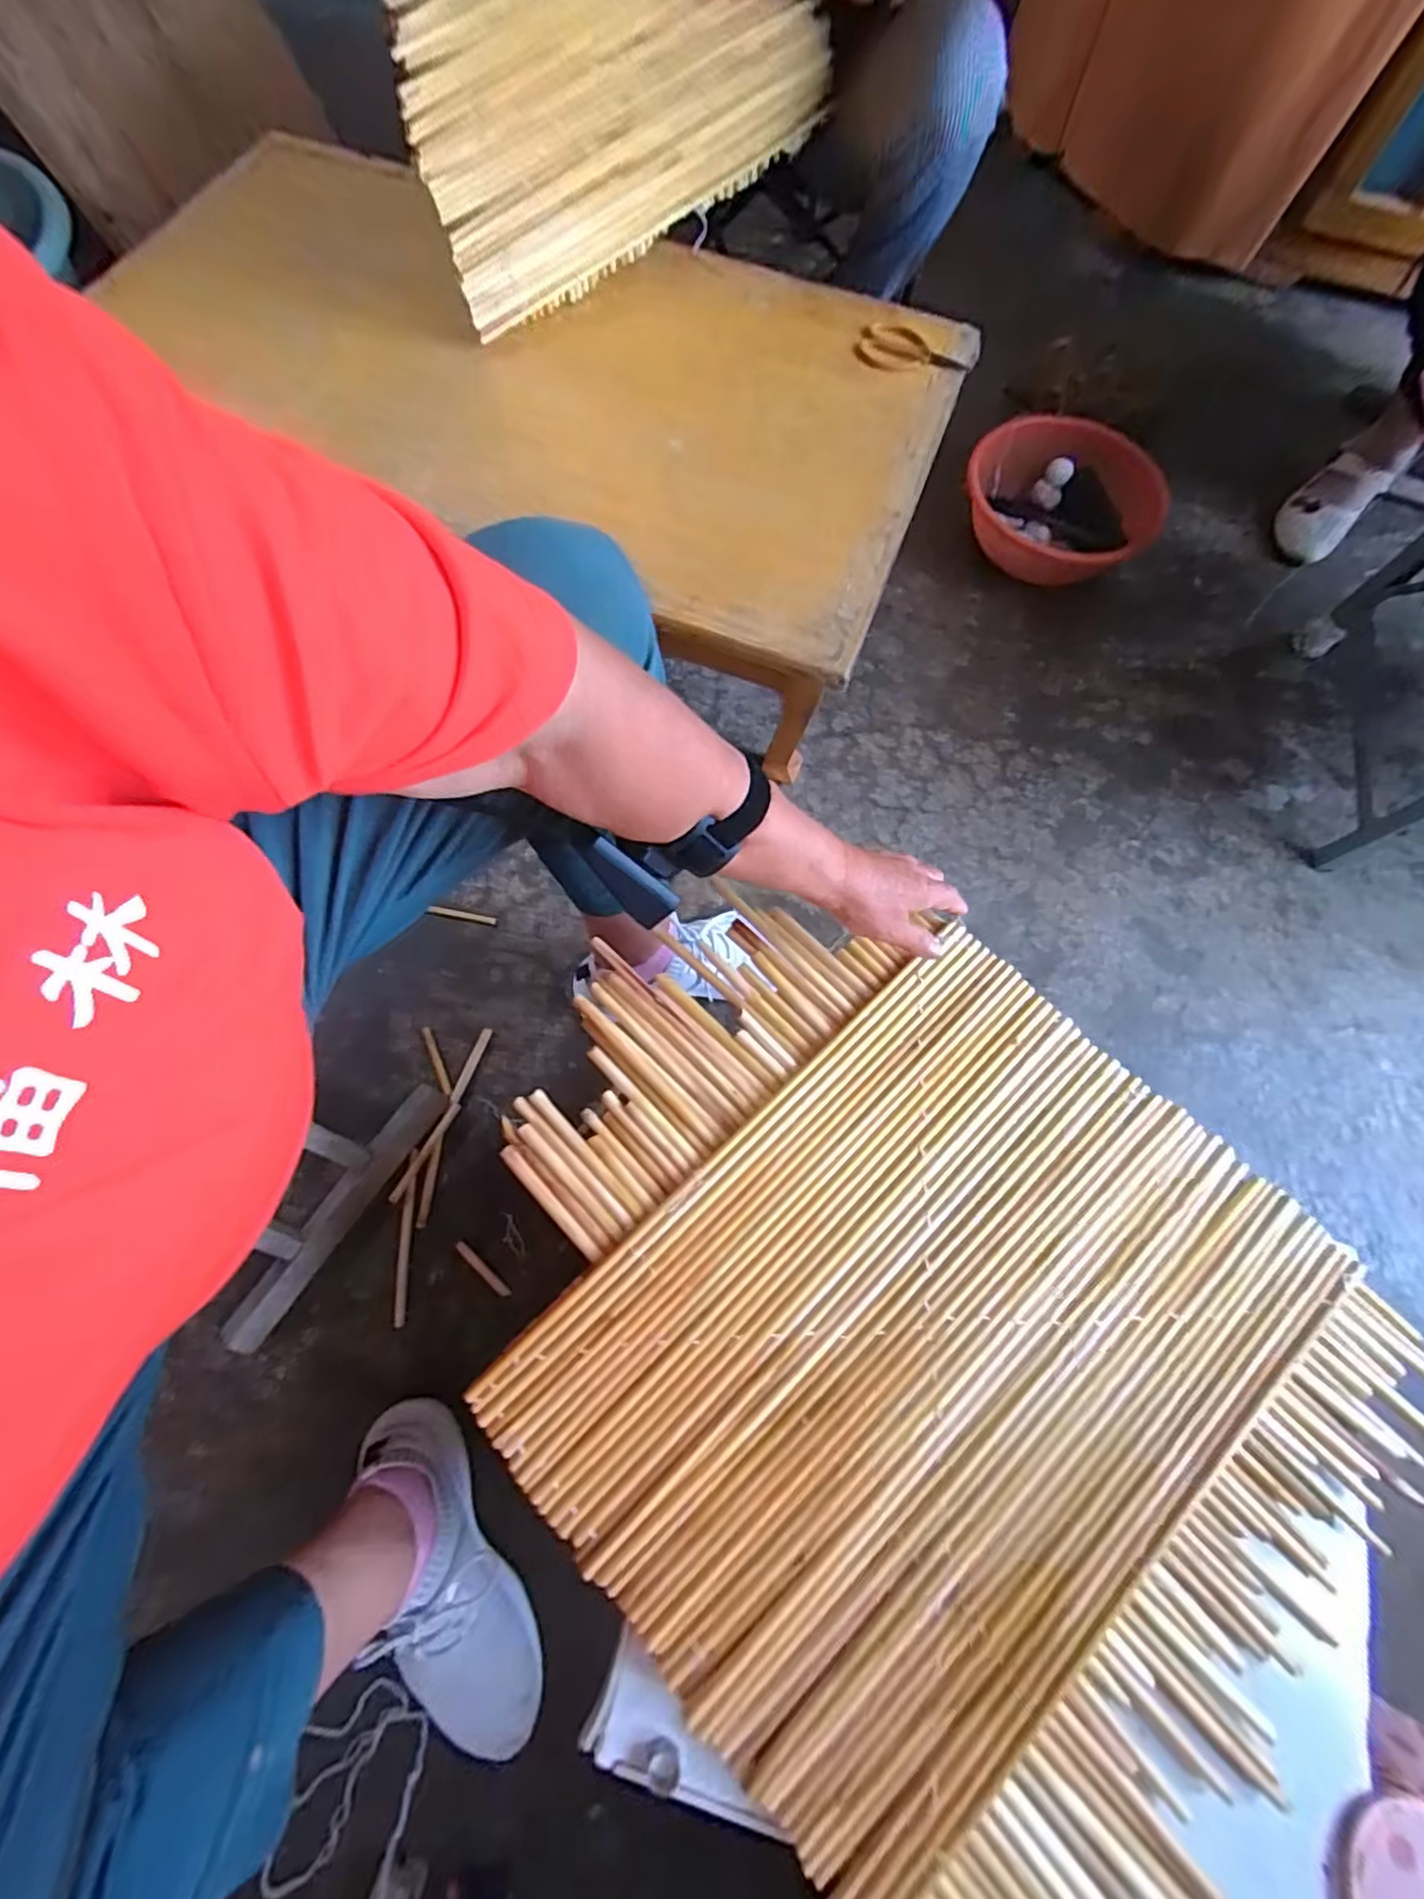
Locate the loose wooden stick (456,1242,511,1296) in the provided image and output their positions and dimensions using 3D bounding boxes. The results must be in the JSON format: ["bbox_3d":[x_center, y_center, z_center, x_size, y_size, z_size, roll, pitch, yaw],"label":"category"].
[{"bbox_3d":[-0.227,0.318,0.666,0.072,0.005,0.010,38,74,10],"label":"loose wooden stick"}]

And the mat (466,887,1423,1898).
[{"bbox_3d":[0.130,0.242,0.441,0.590,0.029,0.469,41,75,11],"label":"mat"}]

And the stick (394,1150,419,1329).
[{"bbox_3d":[-0.308,0.288,0.673,0.013,0.008,0.162,-1,72,-3],"label":"stick"}]

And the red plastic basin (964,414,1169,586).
[{"bbox_3d":[0.504,-0.650,0.977,0.275,0.105,0.218,40,75,10],"label":"red plastic basin"}]

